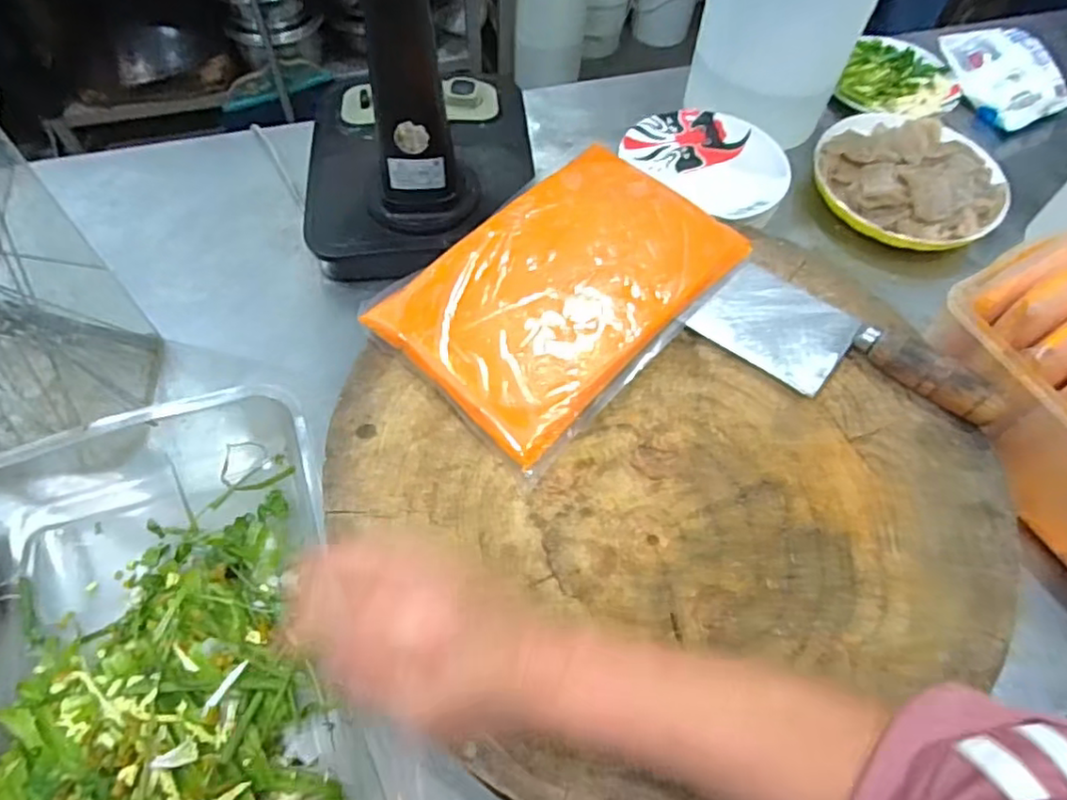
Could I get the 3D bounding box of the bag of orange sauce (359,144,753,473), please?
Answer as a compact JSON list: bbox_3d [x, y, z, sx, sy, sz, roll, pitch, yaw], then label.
[{"bbox_3d":[0.028,-0.091,0.500,0.171,0.041,0.272,41,66,19],"label":"bag of orange sauce"}]

